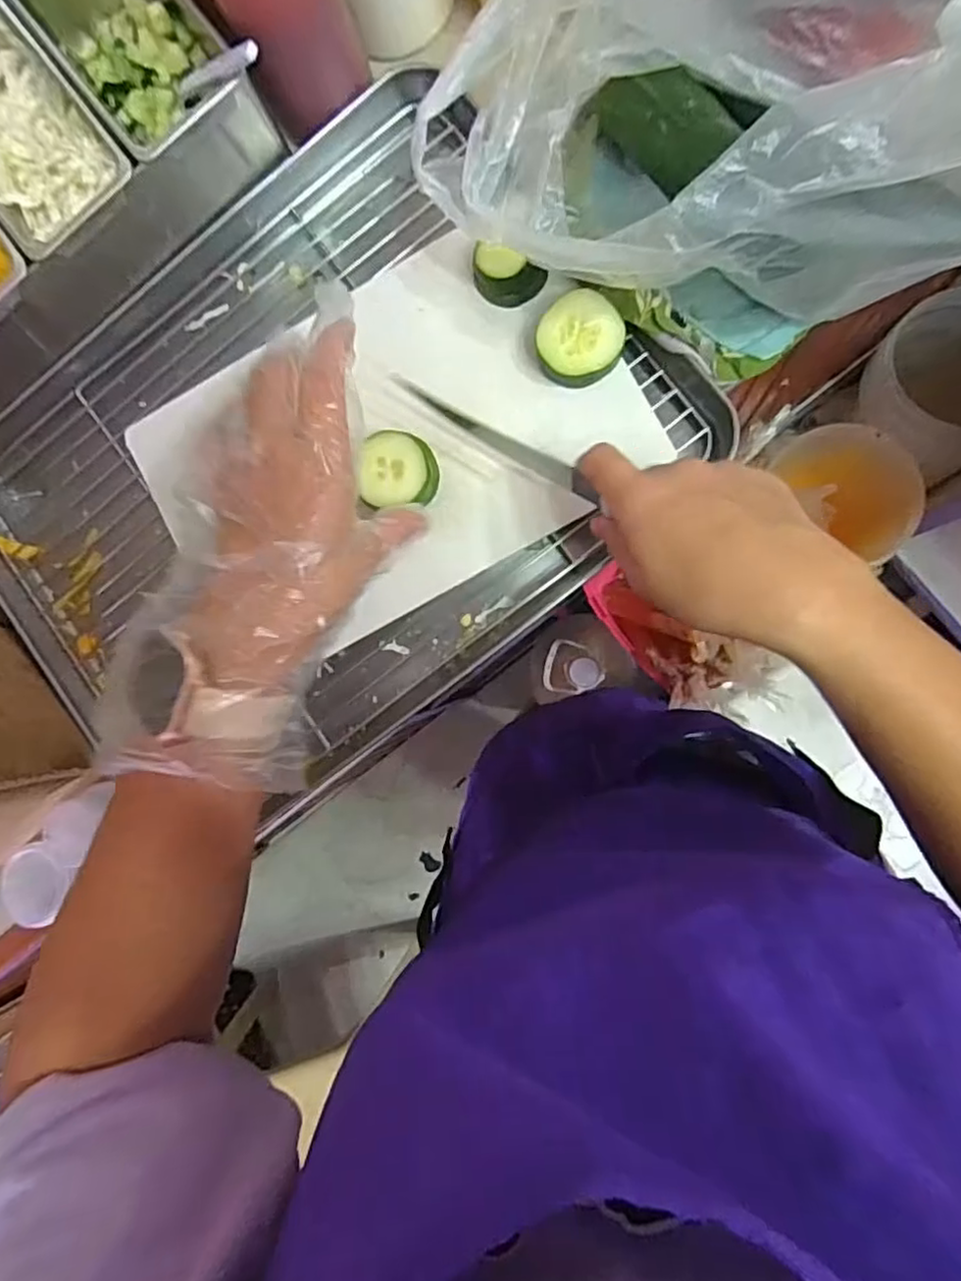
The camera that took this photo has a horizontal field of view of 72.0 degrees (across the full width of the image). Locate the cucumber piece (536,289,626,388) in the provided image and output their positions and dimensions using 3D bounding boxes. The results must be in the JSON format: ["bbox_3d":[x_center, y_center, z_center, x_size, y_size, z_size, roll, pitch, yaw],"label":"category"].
[{"bbox_3d":[0.054,-0.162,0.360,0.045,0.022,0.049,0,88,8],"label":"cucumber piece"}]

